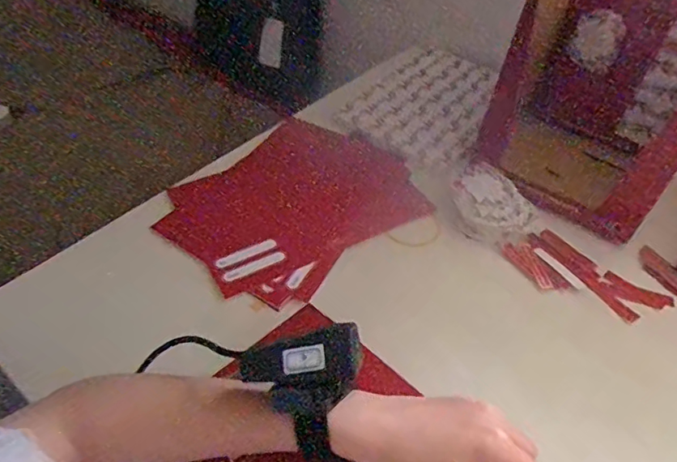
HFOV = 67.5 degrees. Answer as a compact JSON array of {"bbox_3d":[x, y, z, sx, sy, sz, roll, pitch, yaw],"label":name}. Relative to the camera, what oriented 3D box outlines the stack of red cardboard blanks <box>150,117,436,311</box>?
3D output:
[{"bbox_3d":[-0.040,-0.035,0.569,0.269,0.023,0.194,-36,65,-28],"label":"stack of red cardboard blanks"}]

